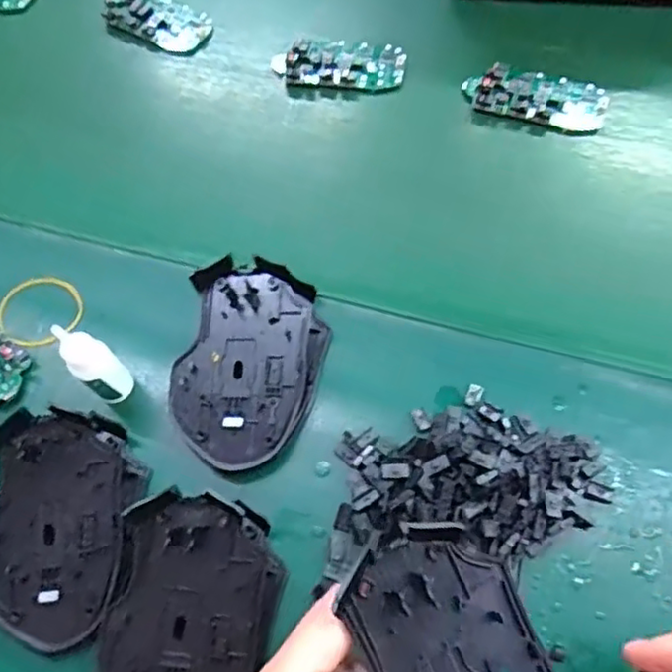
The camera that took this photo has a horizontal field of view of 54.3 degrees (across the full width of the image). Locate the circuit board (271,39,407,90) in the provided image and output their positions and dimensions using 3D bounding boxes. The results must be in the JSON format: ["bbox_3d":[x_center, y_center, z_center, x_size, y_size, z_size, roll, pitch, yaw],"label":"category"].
[{"bbox_3d":[0.001,-0.207,0.496,0.100,0.017,0.044,4,63,6],"label":"circuit board"}]

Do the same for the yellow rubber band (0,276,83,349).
[{"bbox_3d":[-0.188,-0.015,0.415,0.053,0.009,0.050,-1,65,2],"label":"yellow rubber band"}]

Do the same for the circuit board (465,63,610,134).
[{"bbox_3d":[0.142,-0.172,0.467,0.097,0.016,0.047,15,65,11],"label":"circuit board"}]

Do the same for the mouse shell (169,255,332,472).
[{"bbox_3d":[-0.050,0.014,0.371,0.080,0.031,0.118,9,64,8],"label":"mouse shell"}]

